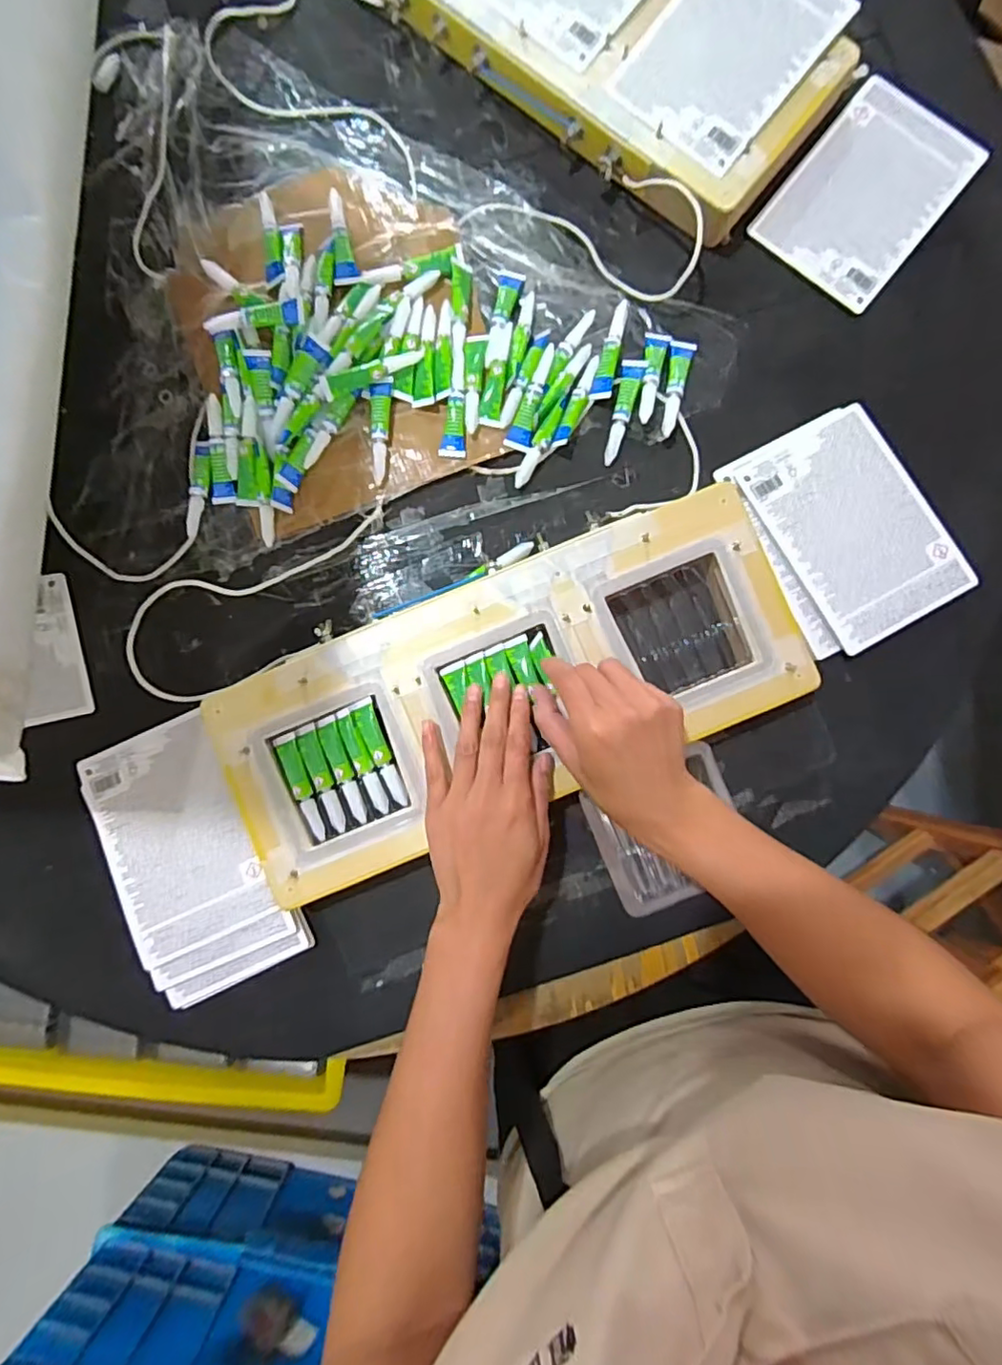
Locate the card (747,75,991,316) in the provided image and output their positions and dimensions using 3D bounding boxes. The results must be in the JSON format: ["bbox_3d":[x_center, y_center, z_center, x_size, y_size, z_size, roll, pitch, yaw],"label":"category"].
[{"bbox_3d":[0.297,-0.396,0.492,0.115,0.008,0.169,39,89,3],"label":"card"}]

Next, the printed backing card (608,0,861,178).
[{"bbox_3d":[0.173,-0.481,0.461,0.116,0.010,0.161,38,89,3],"label":"printed backing card"}]

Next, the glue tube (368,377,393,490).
[{"bbox_3d":[-0.094,-0.196,0.478,0.017,0.014,0.077,2,87,2],"label":"glue tube"}]

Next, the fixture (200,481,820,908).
[{"bbox_3d":[0.009,0.007,0.456,0.427,0.027,0.168,-23,87,0],"label":"fixture"}]

